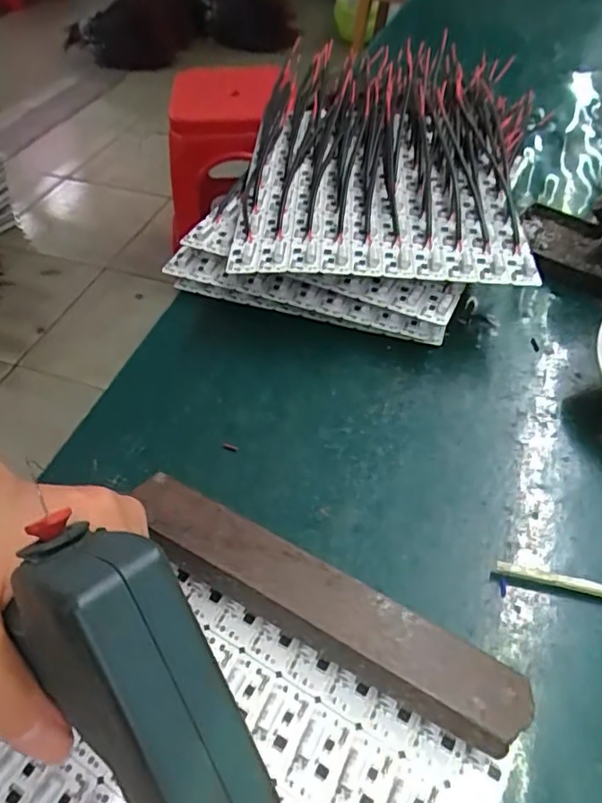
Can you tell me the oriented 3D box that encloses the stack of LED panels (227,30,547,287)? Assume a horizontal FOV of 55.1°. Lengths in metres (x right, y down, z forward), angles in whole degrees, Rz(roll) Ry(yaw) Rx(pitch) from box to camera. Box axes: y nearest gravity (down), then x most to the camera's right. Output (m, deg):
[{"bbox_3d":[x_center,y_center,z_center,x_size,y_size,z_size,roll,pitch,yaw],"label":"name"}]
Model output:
[{"bbox_3d":[0.081,-0.215,0.493,0.227,0.086,0.391,11,51,11],"label":"stack of LED panels"}]

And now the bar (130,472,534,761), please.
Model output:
[{"bbox_3d":[0.002,0.092,0.265,0.196,0.028,0.038,23,53,20],"label":"bar"}]

